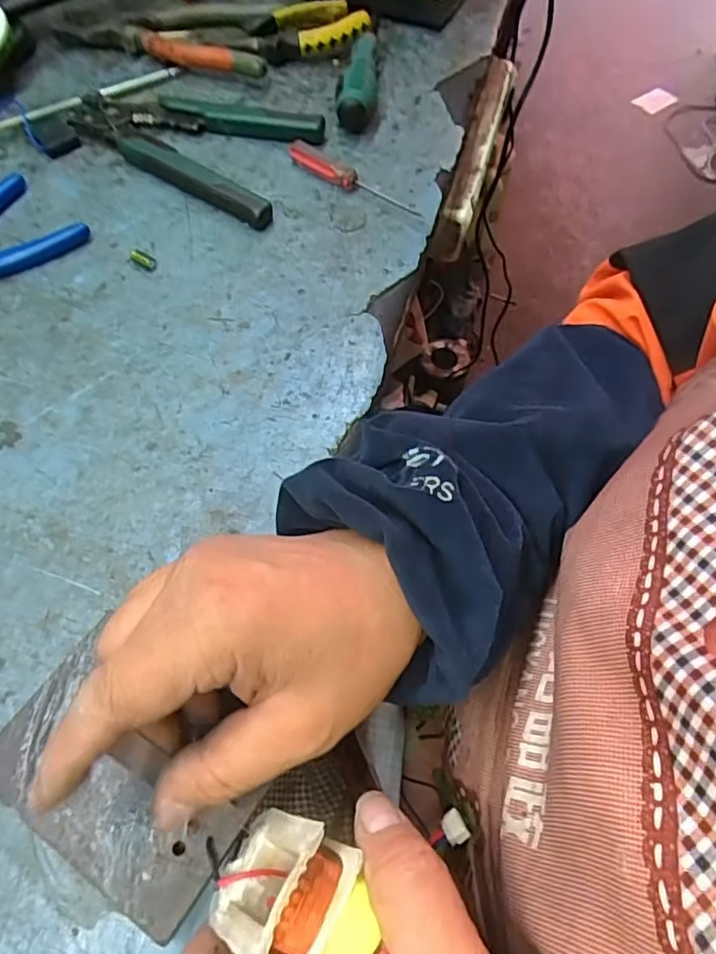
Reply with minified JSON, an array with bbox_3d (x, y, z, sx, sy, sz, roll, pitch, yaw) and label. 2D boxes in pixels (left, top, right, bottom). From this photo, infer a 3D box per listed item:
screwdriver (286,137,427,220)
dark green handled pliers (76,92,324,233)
[{"bbox_3d":[-0.003,-0.210,0.421,0.109,0.013,0.016,33,67,15],"label":"screwdriver"},{"bbox_3d":[-0.108,-0.253,0.442,0.173,0.015,0.112,31,66,14],"label":"dark green handled pliers"}]

